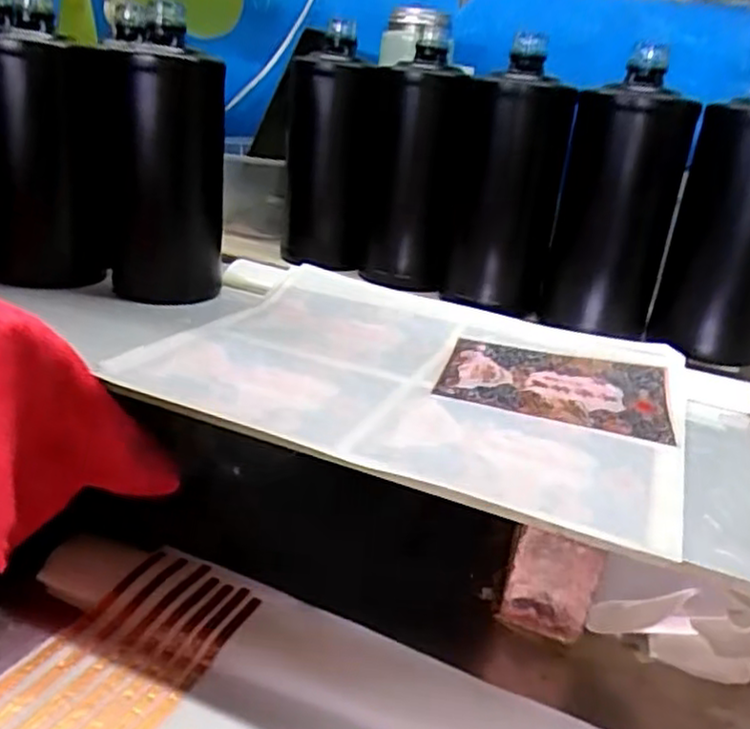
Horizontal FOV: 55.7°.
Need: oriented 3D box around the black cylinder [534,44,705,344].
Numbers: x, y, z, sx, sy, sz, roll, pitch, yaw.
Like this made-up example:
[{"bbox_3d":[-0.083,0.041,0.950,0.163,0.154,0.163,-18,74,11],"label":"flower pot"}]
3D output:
[{"bbox_3d":[0.170,-0.118,0.505,0.075,0.184,0.067,12,26,9],"label":"black cylinder"}]

